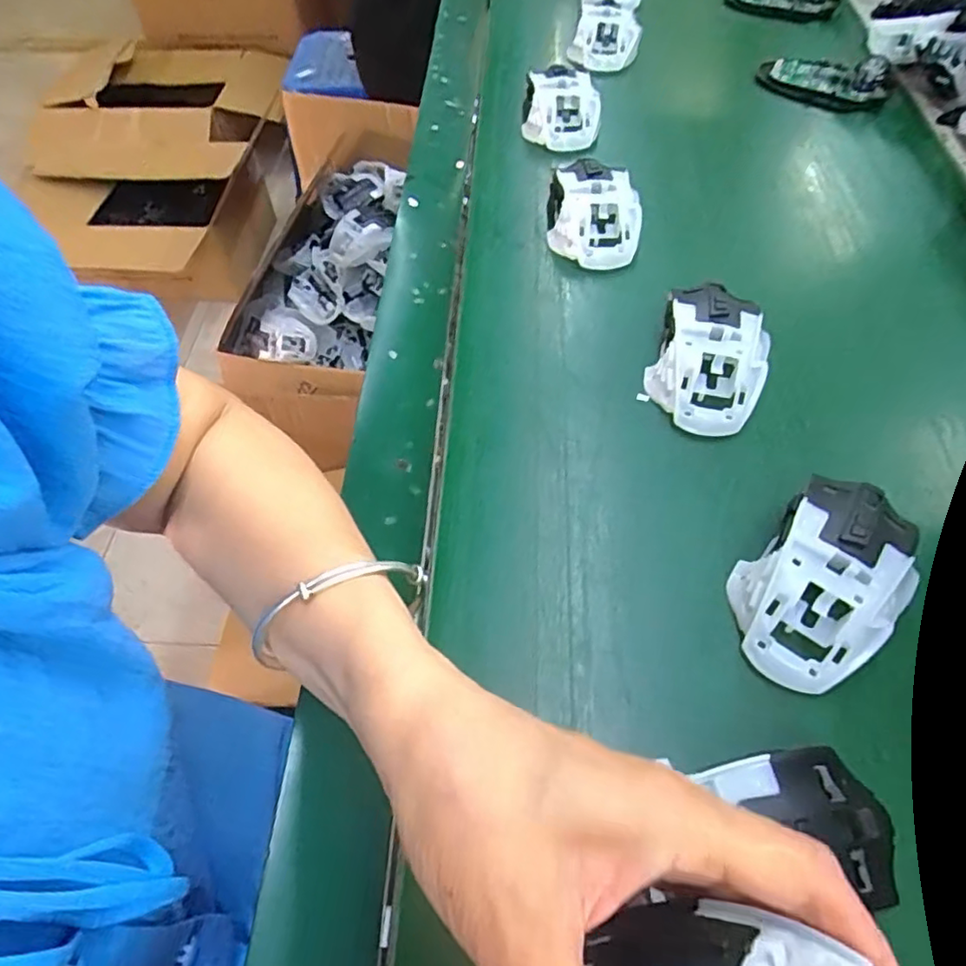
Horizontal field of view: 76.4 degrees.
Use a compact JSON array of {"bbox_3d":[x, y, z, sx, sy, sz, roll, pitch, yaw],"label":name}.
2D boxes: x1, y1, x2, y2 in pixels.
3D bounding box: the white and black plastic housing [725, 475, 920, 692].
[{"bbox_3d":[0.164,0.043,0.293,0.063,0.038,0.110,39,65,22],"label":"white and black plastic housing"}]

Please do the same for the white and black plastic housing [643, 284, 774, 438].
[{"bbox_3d":[0.142,-0.084,0.380,0.066,0.039,0.116,18,59,11],"label":"white and black plastic housing"}]

